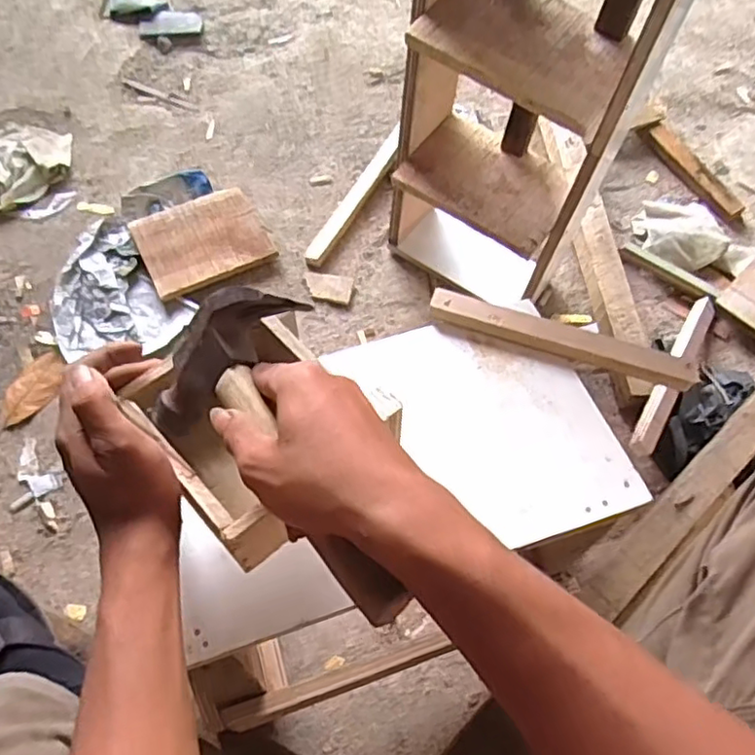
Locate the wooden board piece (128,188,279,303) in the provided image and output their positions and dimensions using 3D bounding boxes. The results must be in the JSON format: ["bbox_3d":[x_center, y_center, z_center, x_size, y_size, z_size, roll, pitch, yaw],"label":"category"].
[{"bbox_3d":[-0.260,-0.205,0.958,0.178,0.012,0.147,-26,71,-16],"label":"wooden board piece"}]

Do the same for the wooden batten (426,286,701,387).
[{"bbox_3d":[0.170,-0.037,0.599,0.242,0.021,0.030,19,64,8],"label":"wooden batten"}]

